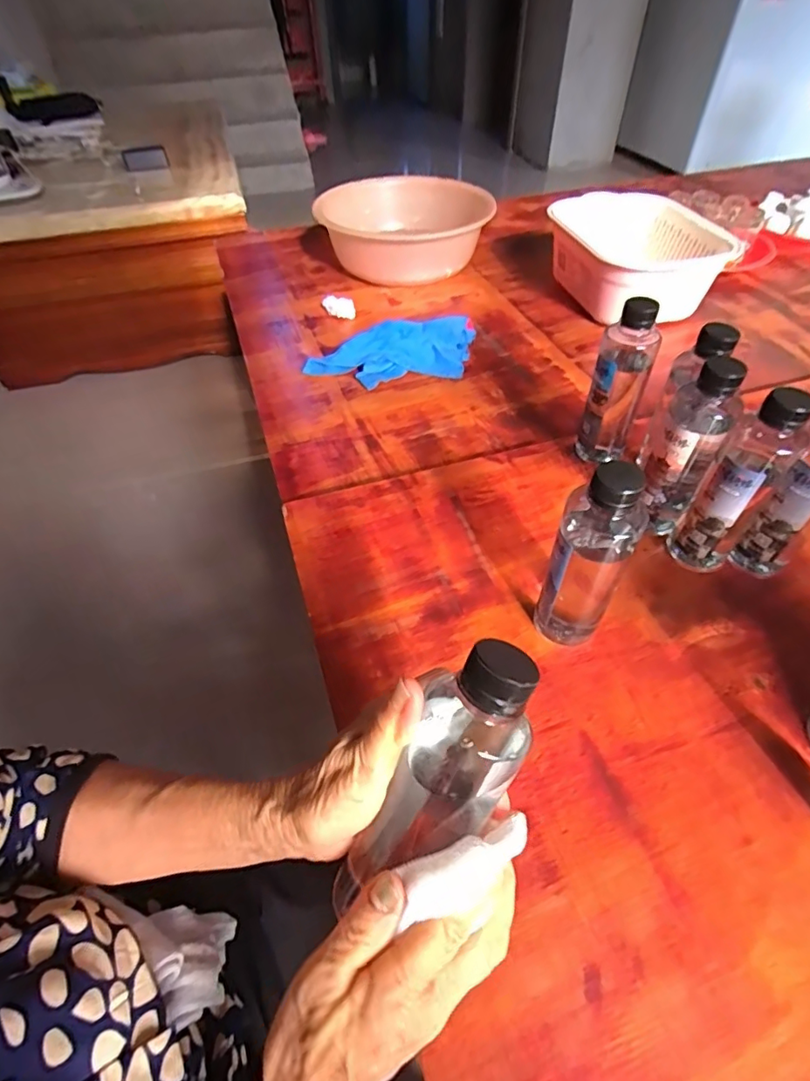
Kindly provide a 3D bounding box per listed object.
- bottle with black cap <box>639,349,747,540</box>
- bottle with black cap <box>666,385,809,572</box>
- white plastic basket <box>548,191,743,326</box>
[{"bbox_3d":[0.251,-0.080,0.471,0.056,0.173,0.047,25,54,23],"label":"bottle with black cap"},{"bbox_3d":[0.283,-0.046,0.444,0.049,0.181,0.047,31,57,27],"label":"bottle with black cap"},{"bbox_3d":[0.383,-0.465,0.859,0.220,0.119,0.255,-11,50,-8],"label":"white plastic basket"}]

